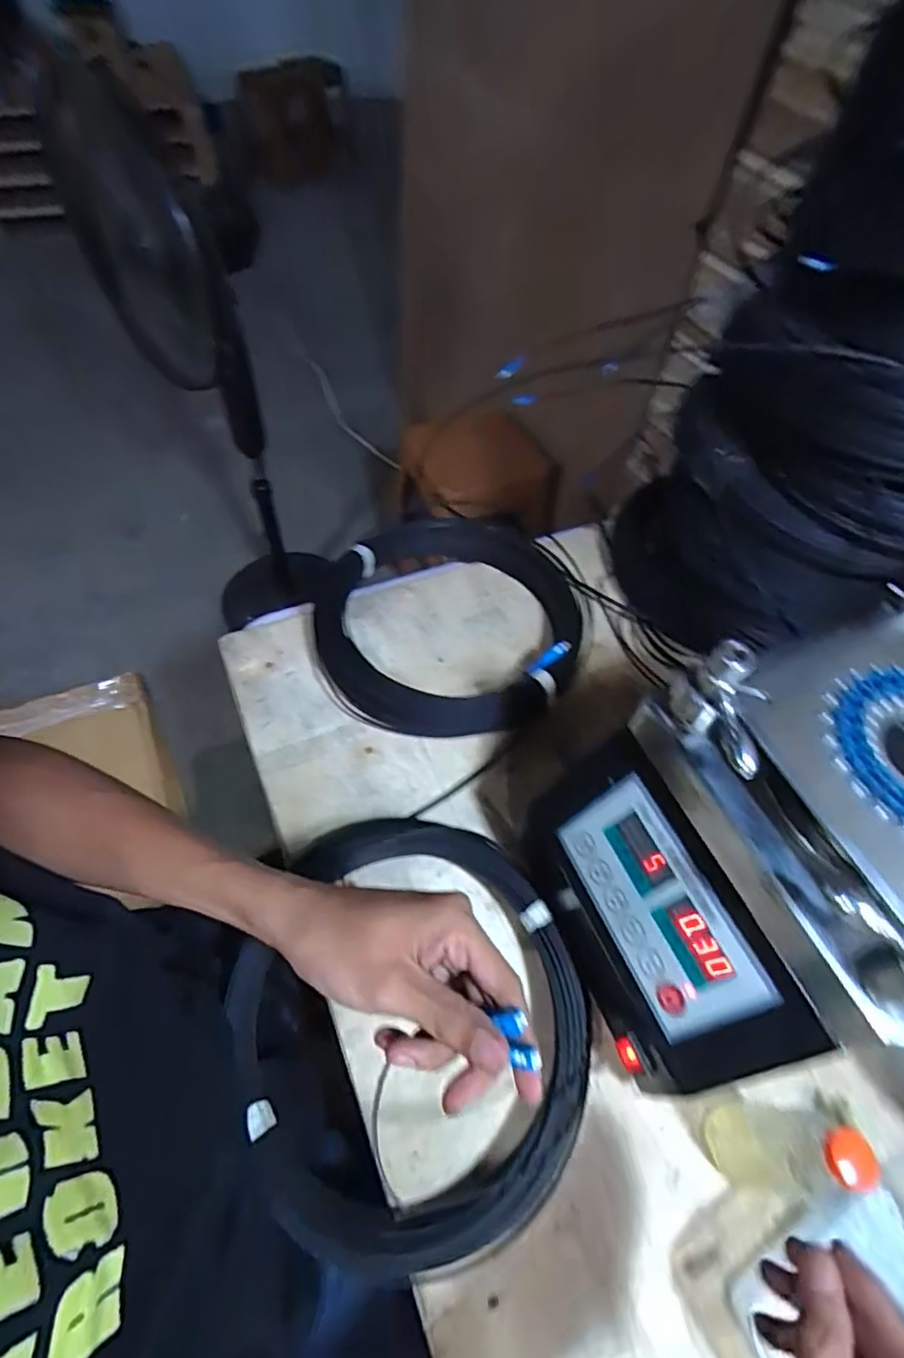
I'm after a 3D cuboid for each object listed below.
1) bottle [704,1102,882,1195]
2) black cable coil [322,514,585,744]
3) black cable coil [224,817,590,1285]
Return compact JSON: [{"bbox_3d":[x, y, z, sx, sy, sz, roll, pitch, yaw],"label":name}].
[{"bbox_3d":[0.227,0.318,0.391,0.053,0.127,0.049,3,56,-1],"label":"bottle"},{"bbox_3d":[0.003,-0.077,0.682,0.310,0.058,0.298,2,56,-3],"label":"black cable coil"},{"bbox_3d":[-0.035,0.254,0.460,0.270,0.050,0.310,-18,59,-15],"label":"black cable coil"}]

